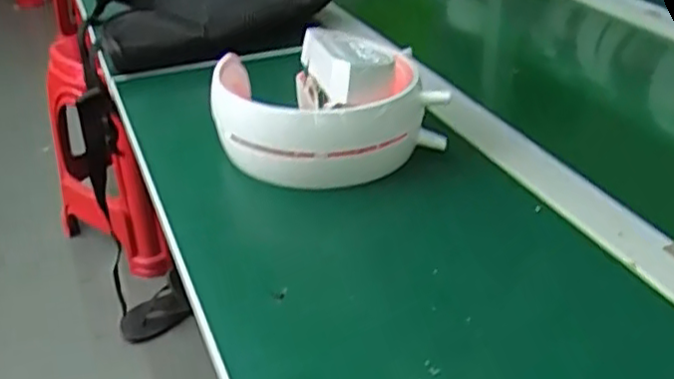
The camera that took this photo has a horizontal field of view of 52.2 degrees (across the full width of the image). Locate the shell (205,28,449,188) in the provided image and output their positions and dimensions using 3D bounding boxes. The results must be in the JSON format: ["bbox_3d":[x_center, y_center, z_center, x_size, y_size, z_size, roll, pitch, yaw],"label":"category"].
[{"bbox_3d":[-0.019,-0.070,0.552,0.161,0.080,0.150,-16,35,-20],"label":"shell"}]

